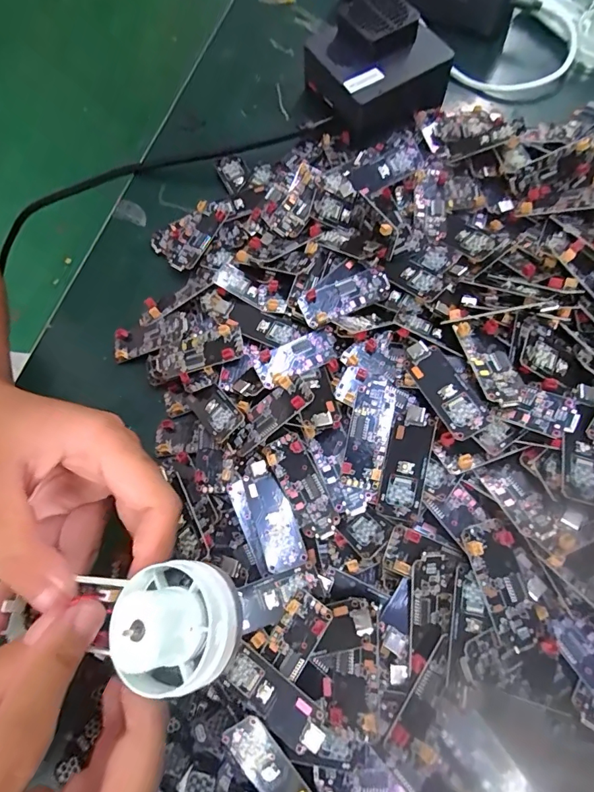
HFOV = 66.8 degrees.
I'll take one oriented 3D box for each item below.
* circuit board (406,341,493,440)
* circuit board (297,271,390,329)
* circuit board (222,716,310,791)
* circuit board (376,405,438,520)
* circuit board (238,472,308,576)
[{"bbox_3d":[0.068,-0.004,0.208,0.018,0.006,0.049,-29,60,3],"label":"circuit board"},{"bbox_3d":[0.026,-0.054,0.243,0.050,0.007,0.020,-22,71,-6],"label":"circuit board"},{"bbox_3d":[-0.010,0.156,0.183,0.018,0.004,0.050,-40,85,4],"label":"circuit board"},{"bbox_3d":[0.050,0.030,0.205,0.017,0.007,0.050,15,71,7],"label":"circuit board"},{"bbox_3d":[-0.012,0.058,0.213,0.019,0.005,0.046,-23,71,-7],"label":"circuit board"}]

